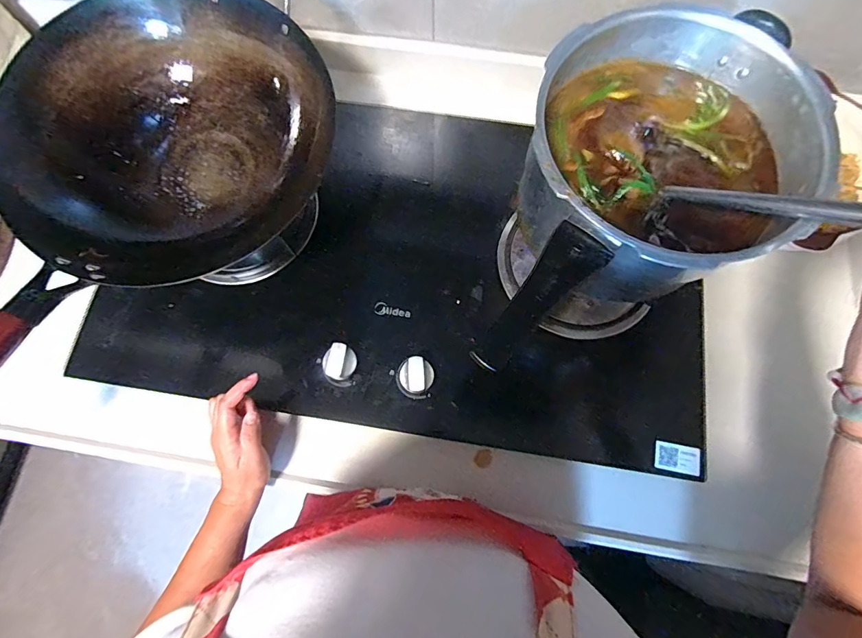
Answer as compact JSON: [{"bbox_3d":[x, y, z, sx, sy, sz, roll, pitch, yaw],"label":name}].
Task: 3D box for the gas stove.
[{"bbox_3d":[-0.030,-0.073,0.536,0.724,0.058,0.414,9,75,3],"label":"gas stove"}]

